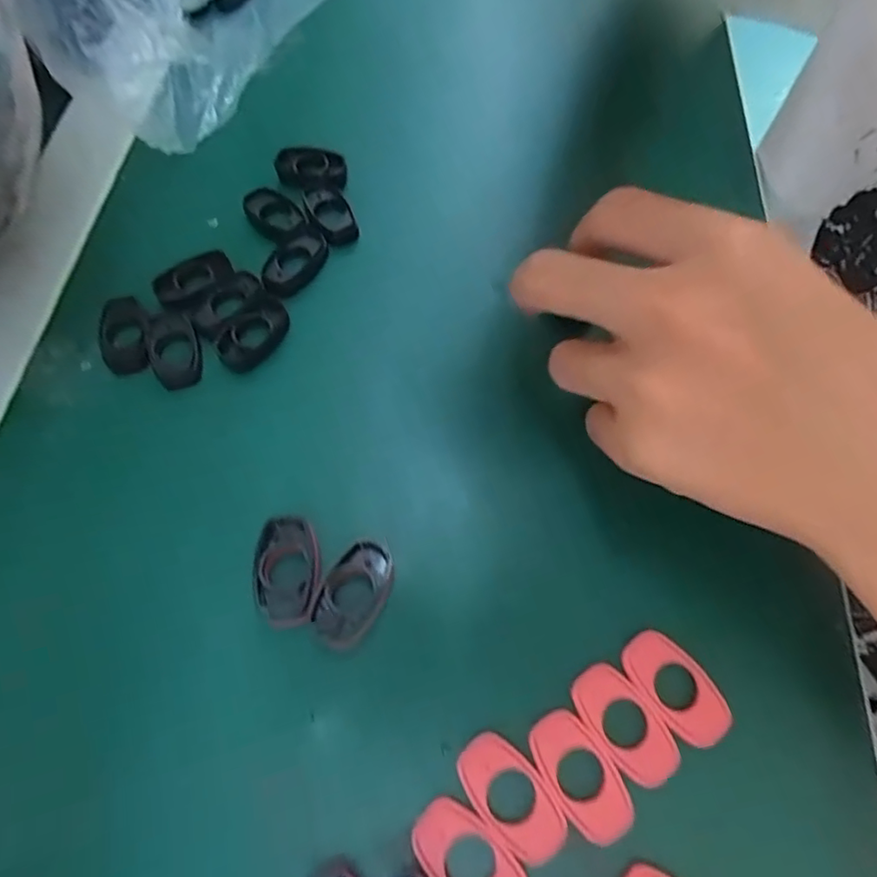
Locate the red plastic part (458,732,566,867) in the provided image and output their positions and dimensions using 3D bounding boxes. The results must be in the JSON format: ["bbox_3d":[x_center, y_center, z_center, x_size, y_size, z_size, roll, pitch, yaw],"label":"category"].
[{"bbox_3d":[0.019,0.096,0.155,0.018,0.004,0.032,-40,70,-16],"label":"red plastic part"}]

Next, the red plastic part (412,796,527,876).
[{"bbox_3d":[0.008,0.110,0.149,0.032,0.004,0.019,37,70,17],"label":"red plastic part"}]

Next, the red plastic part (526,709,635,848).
[{"bbox_3d":[0.039,0.092,0.157,0.018,0.004,0.032,-31,67,-13],"label":"red plastic part"}]

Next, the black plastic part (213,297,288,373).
[{"bbox_3d":[-0.070,-0.040,0.218,0.031,0.004,0.022,-42,70,-17],"label":"black plastic part"}]

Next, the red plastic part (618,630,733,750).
[{"bbox_3d":[0.068,0.071,0.165,0.018,0.004,0.033,-37,69,-15],"label":"red plastic part"}]

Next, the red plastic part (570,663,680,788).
[{"bbox_3d":[0.052,0.080,0.162,0.018,0.004,0.033,-37,69,-15],"label":"red plastic part"}]

